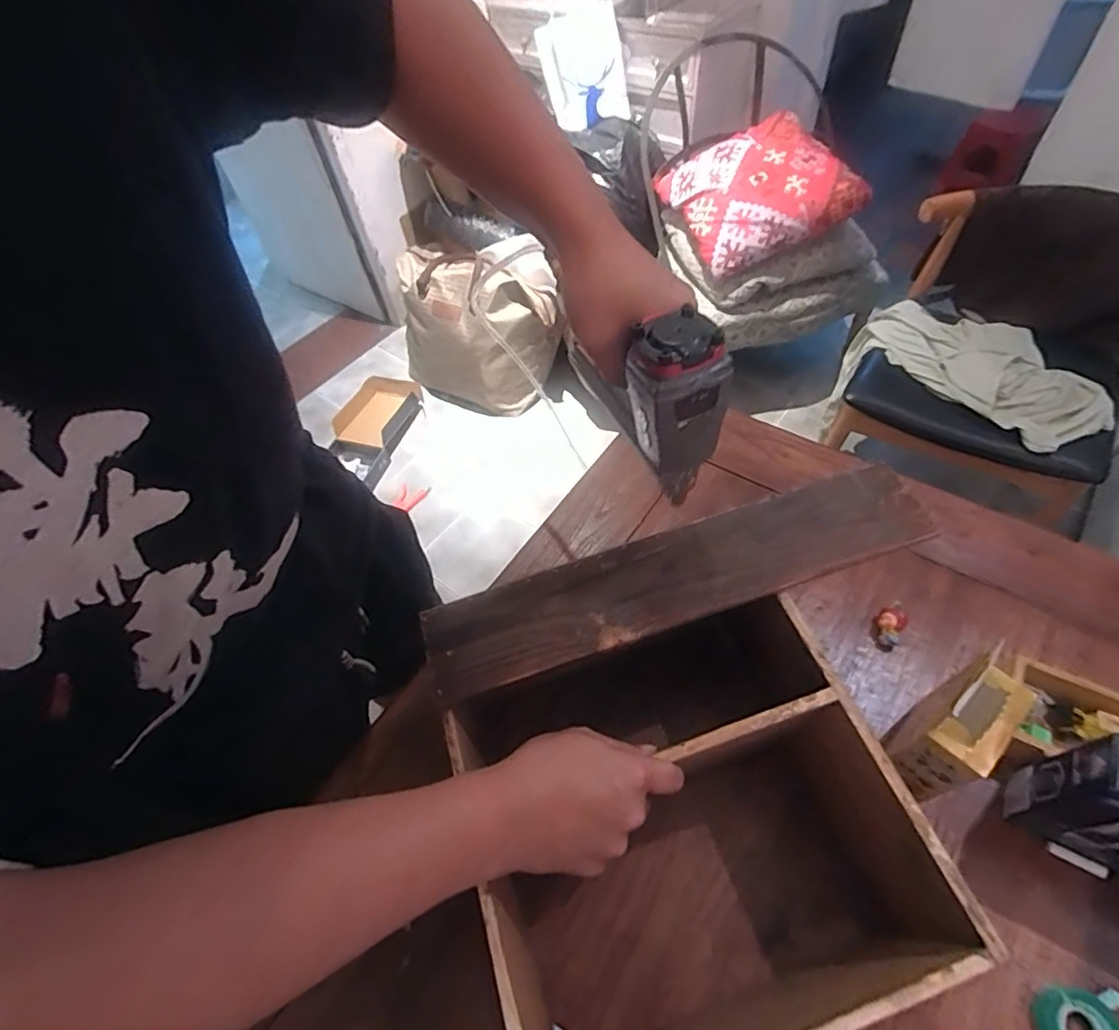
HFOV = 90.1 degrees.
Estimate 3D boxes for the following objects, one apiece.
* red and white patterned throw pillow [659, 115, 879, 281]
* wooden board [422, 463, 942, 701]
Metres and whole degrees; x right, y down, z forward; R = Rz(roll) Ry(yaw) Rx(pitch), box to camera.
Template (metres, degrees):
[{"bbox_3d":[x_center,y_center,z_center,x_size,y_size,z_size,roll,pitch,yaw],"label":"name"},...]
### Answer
[{"bbox_3d":[0.534,-0.907,1.545,0.383,0.182,0.439,-19,54,-6],"label":"red and white patterned throw pillow"},{"bbox_3d":[0.104,0.049,0.471,0.434,0.014,0.082,-17,54,-5],"label":"wooden board"}]

